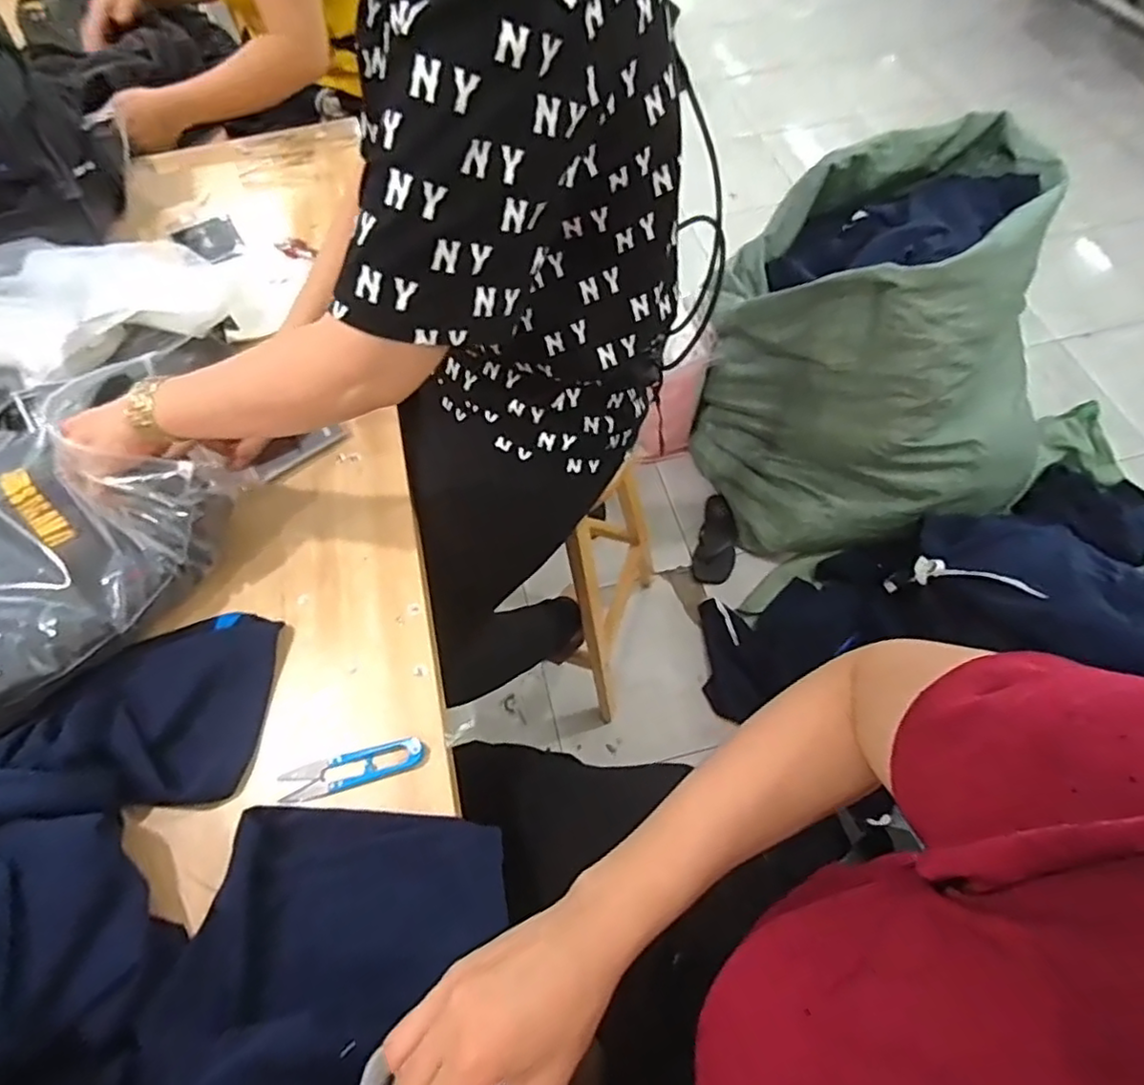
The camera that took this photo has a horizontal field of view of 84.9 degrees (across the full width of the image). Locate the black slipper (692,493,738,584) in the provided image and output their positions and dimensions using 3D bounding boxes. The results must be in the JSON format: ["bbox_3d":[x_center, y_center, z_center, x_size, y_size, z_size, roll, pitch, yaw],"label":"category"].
[{"bbox_3d":[0.338,-0.015,1.436,0.090,0.038,0.219,10,69,6],"label":"black slipper"}]

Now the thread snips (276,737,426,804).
[{"bbox_3d":[-0.179,0.185,0.513,0.115,0.011,0.028,-17,69,-4],"label":"thread snips"}]

